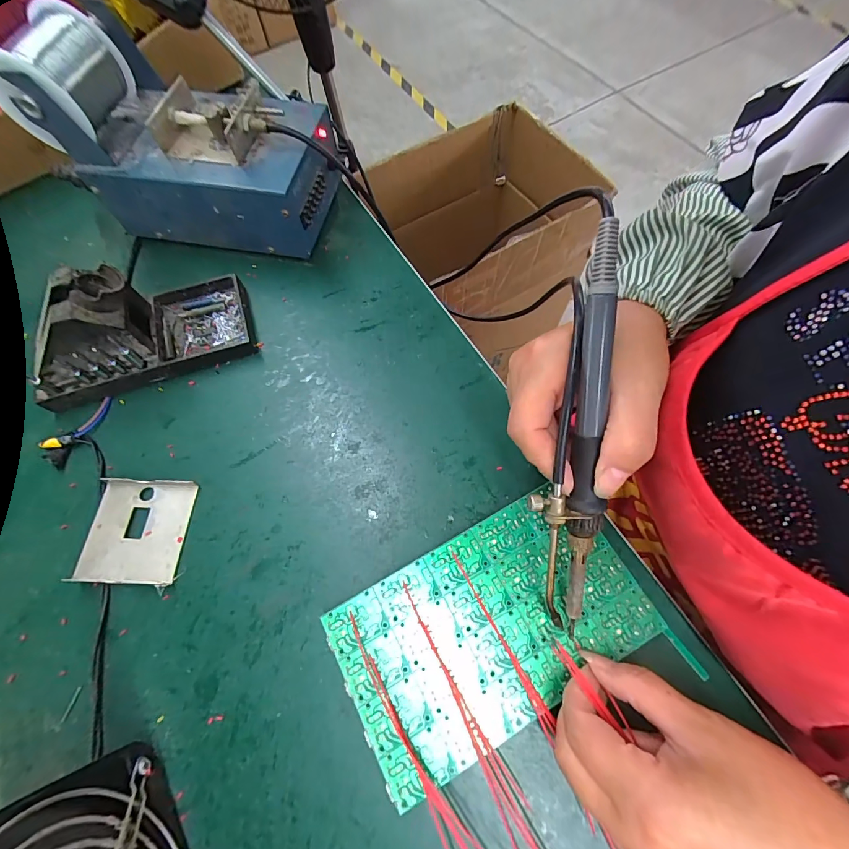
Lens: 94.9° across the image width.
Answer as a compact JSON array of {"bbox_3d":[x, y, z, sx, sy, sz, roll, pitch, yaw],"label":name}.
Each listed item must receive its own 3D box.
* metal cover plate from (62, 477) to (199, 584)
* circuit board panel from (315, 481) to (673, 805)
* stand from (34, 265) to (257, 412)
[{"bbox_3d":[-0.199,0.072,0.269,0.066,0.008,0.068,1,67,2],"label":"metal cover plate"},{"bbox_3d":[0.039,0.116,0.230,0.173,0.004,0.103,-27,69,-10],"label":"circuit board panel"},{"bbox_3d":[-0.228,-0.082,0.300,0.160,0.071,0.081,-18,68,-6],"label":"stand"}]

